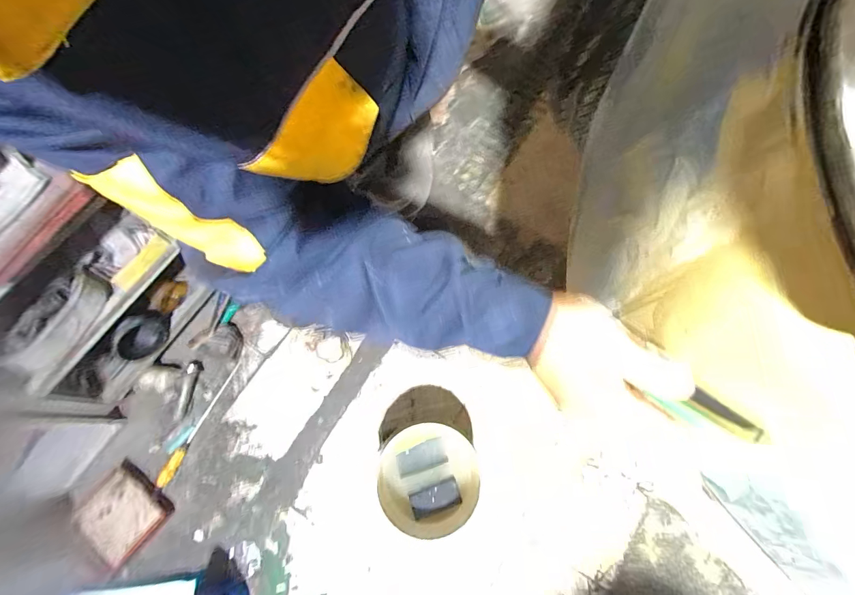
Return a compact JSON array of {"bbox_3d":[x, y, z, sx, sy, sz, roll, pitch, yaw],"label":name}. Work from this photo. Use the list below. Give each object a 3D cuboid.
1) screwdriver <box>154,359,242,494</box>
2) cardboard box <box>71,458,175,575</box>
[{"bbox_3d":[-0.690,0.384,1.178,0.041,0.033,0.424,29,73,6],"label":"screwdriver"},{"bbox_3d":[-0.894,0.622,1.129,0.249,0.040,0.212,22,62,27],"label":"cardboard box"}]

